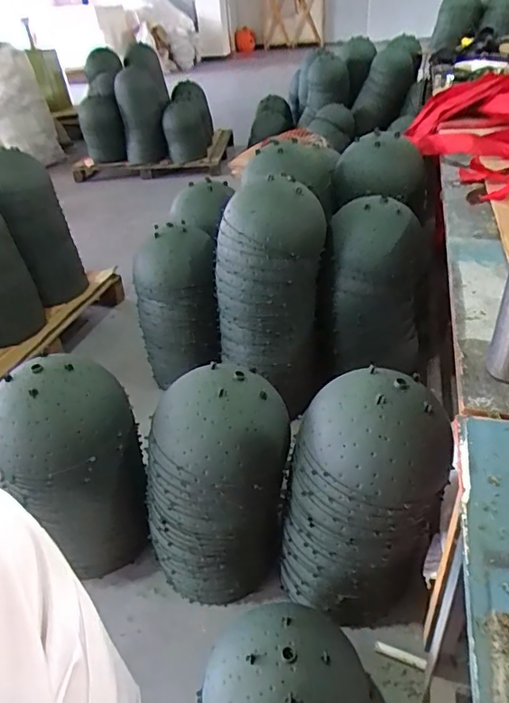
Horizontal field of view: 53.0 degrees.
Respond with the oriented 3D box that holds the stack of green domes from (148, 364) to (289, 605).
[{"bbox_3d":[-0.076,0.309,1.153,0.240,0.510,0.291,24,44,34],"label":"stack of green domes"}]

